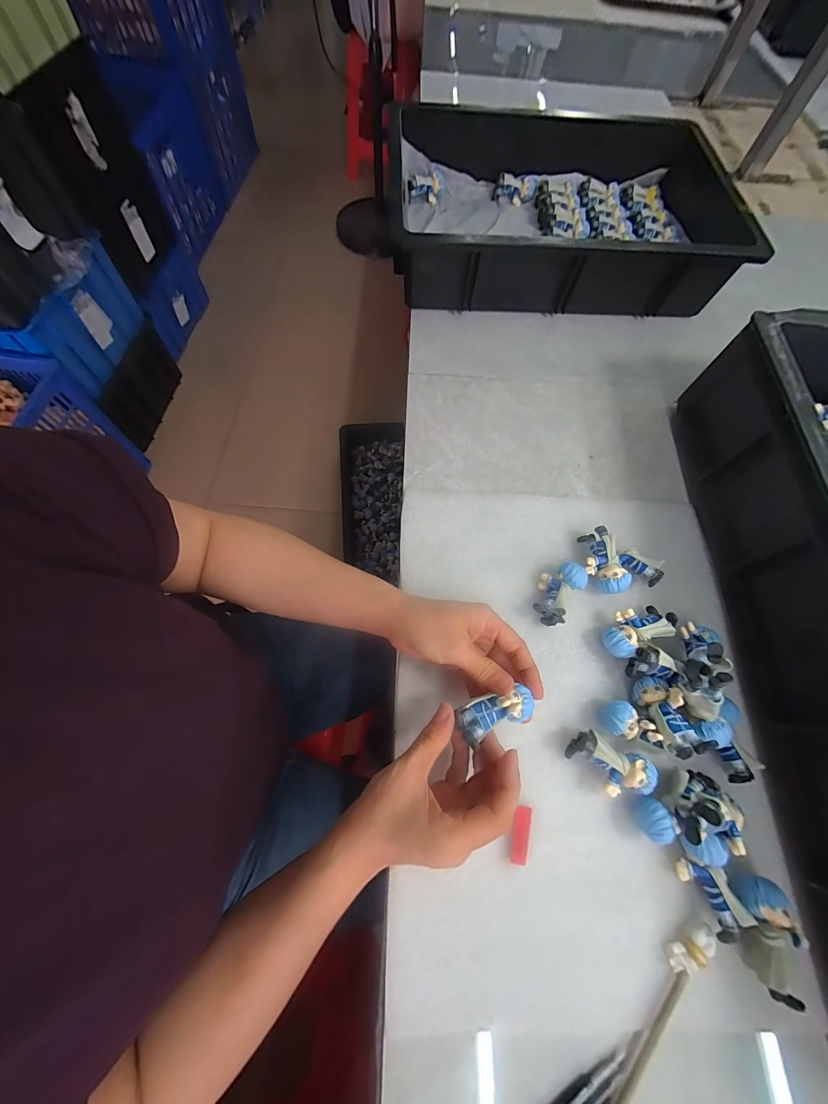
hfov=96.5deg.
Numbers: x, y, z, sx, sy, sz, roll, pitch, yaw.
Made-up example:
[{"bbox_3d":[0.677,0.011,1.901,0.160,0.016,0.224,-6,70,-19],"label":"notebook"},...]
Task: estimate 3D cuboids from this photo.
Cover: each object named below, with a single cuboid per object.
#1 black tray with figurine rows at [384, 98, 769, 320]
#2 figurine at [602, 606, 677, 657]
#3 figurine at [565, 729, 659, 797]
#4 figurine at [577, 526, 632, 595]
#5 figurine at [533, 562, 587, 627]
[{"bbox_3d":[0.198,-0.481,0.526,0.477,0.095,0.339,0,67,-3],"label":"black tray with figurine rows"},{"bbox_3d":[0.198,0.069,0.331,0.065,0.029,0.034,-20,70,-11],"label":"figurine"},{"bbox_3d":[0.153,0.168,0.291,0.061,0.029,0.034,26,68,8],"label":"figurine"},{"bbox_3d":[0.177,0.010,0.353,0.029,0.028,0.063,-13,69,-9],"label":"figurine"},{"bbox_3d":[0.133,0.038,0.342,0.034,0.029,0.060,31,69,10],"label":"figurine"}]

